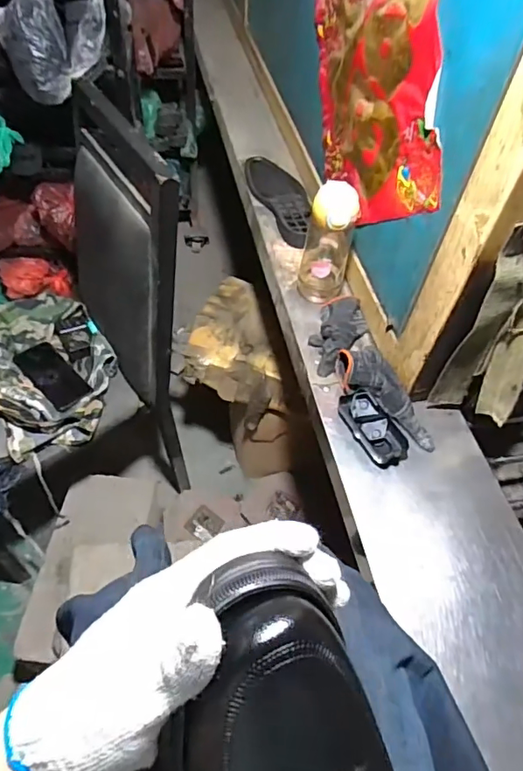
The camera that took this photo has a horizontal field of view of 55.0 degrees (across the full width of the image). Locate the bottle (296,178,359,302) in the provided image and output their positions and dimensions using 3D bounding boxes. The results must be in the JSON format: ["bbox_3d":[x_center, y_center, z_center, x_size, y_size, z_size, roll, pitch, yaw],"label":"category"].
[{"bbox_3d":[0.104,-0.215,0.800,0.074,0.207,0.068,9,53,4],"label":"bottle"}]

